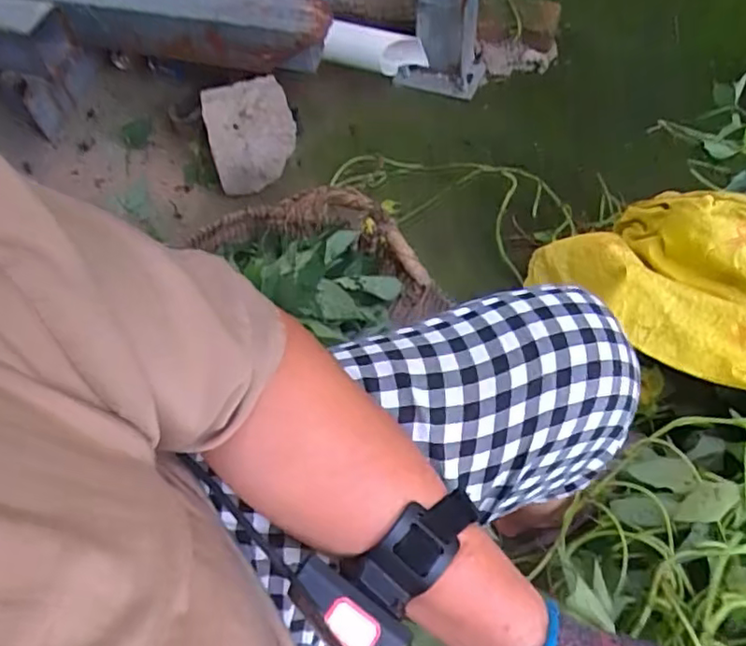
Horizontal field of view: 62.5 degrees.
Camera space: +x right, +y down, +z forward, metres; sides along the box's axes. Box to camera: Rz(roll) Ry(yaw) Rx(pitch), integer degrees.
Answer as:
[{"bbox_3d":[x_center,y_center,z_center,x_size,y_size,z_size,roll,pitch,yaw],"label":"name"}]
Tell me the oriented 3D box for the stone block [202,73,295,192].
[{"bbox_3d":[-0.268,-0.426,1.324,0.179,0.117,0.288,-16,60,-5],"label":"stone block"}]

